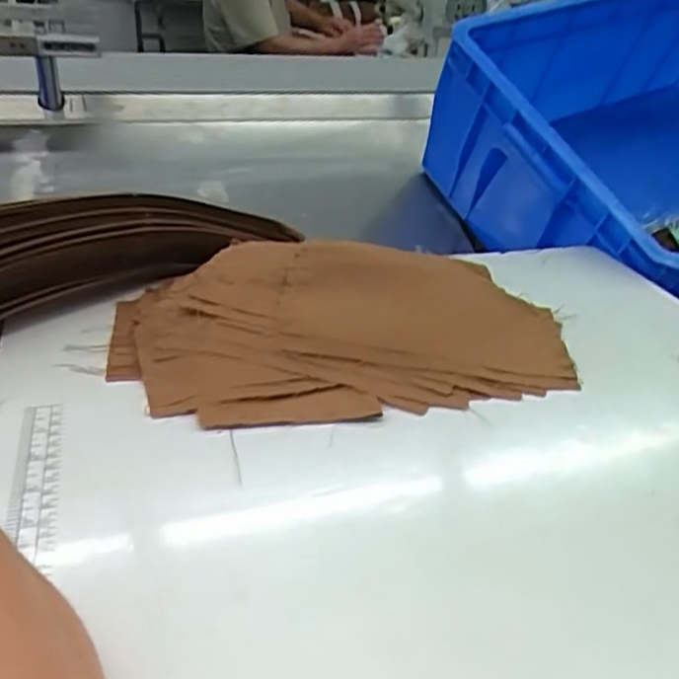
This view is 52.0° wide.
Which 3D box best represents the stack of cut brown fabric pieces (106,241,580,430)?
[{"bbox_3d":[0.004,-0.017,0.499,0.324,0.039,0.191,-2,30,-9],"label":"stack of cut brown fabric pieces"}]

